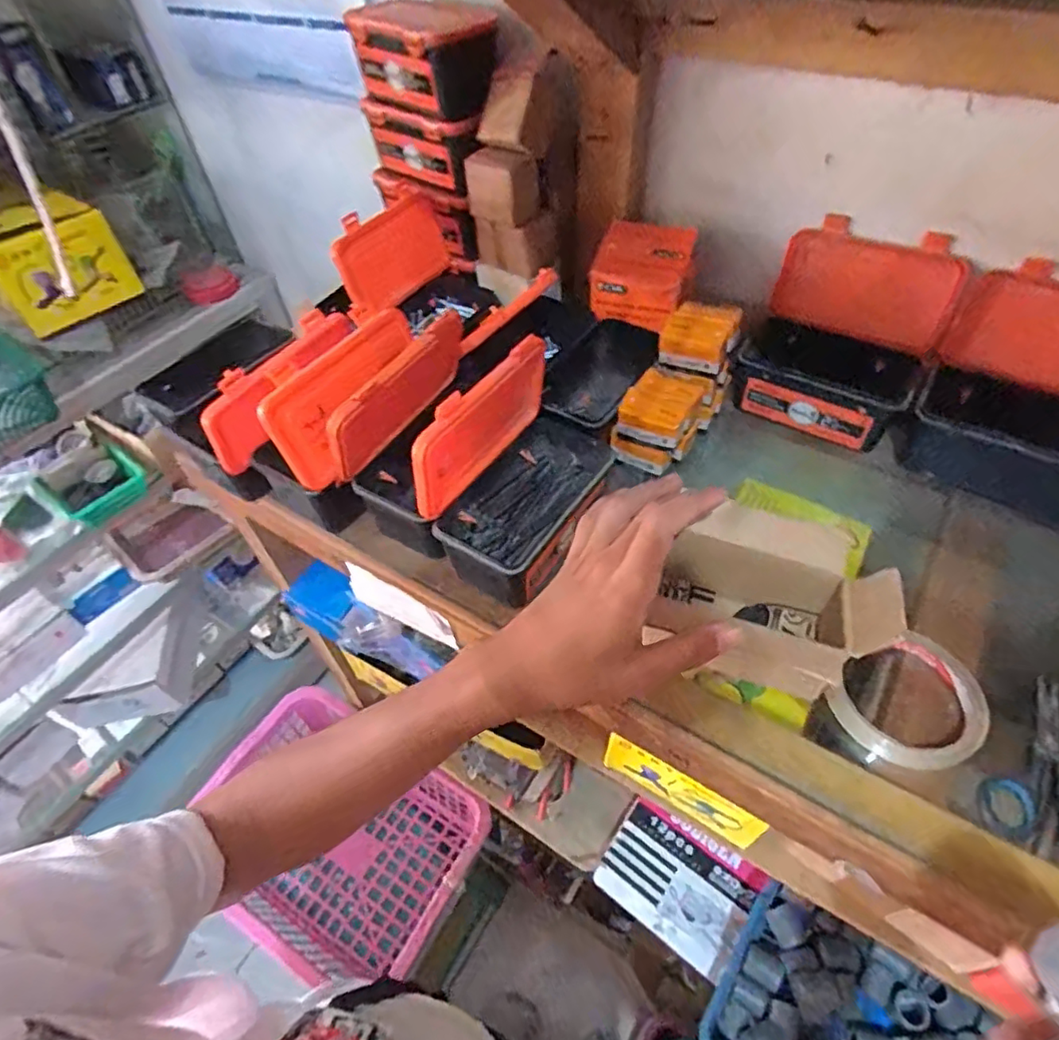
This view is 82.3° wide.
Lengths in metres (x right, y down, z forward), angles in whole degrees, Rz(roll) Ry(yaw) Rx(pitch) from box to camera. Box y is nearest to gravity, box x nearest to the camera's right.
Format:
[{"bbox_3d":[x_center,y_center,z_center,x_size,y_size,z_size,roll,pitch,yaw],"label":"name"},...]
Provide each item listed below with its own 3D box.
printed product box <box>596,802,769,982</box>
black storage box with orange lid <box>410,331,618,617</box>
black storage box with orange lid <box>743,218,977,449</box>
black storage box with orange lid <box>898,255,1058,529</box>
[{"bbox_3d":[0.180,0.438,0.739,0.168,0.023,0.130,29,55,28],"label":"printed product box"},{"bbox_3d":[-0.003,-0.042,0.444,0.088,0.137,0.157,19,54,19],"label":"black storage box with orange lid"},{"bbox_3d":[0.274,-0.160,0.533,0.147,0.124,0.122,21,55,20],"label":"black storage box with orange lid"},{"bbox_3d":[0.396,-0.095,0.477,0.148,0.126,0.129,28,58,24],"label":"black storage box with orange lid"}]

